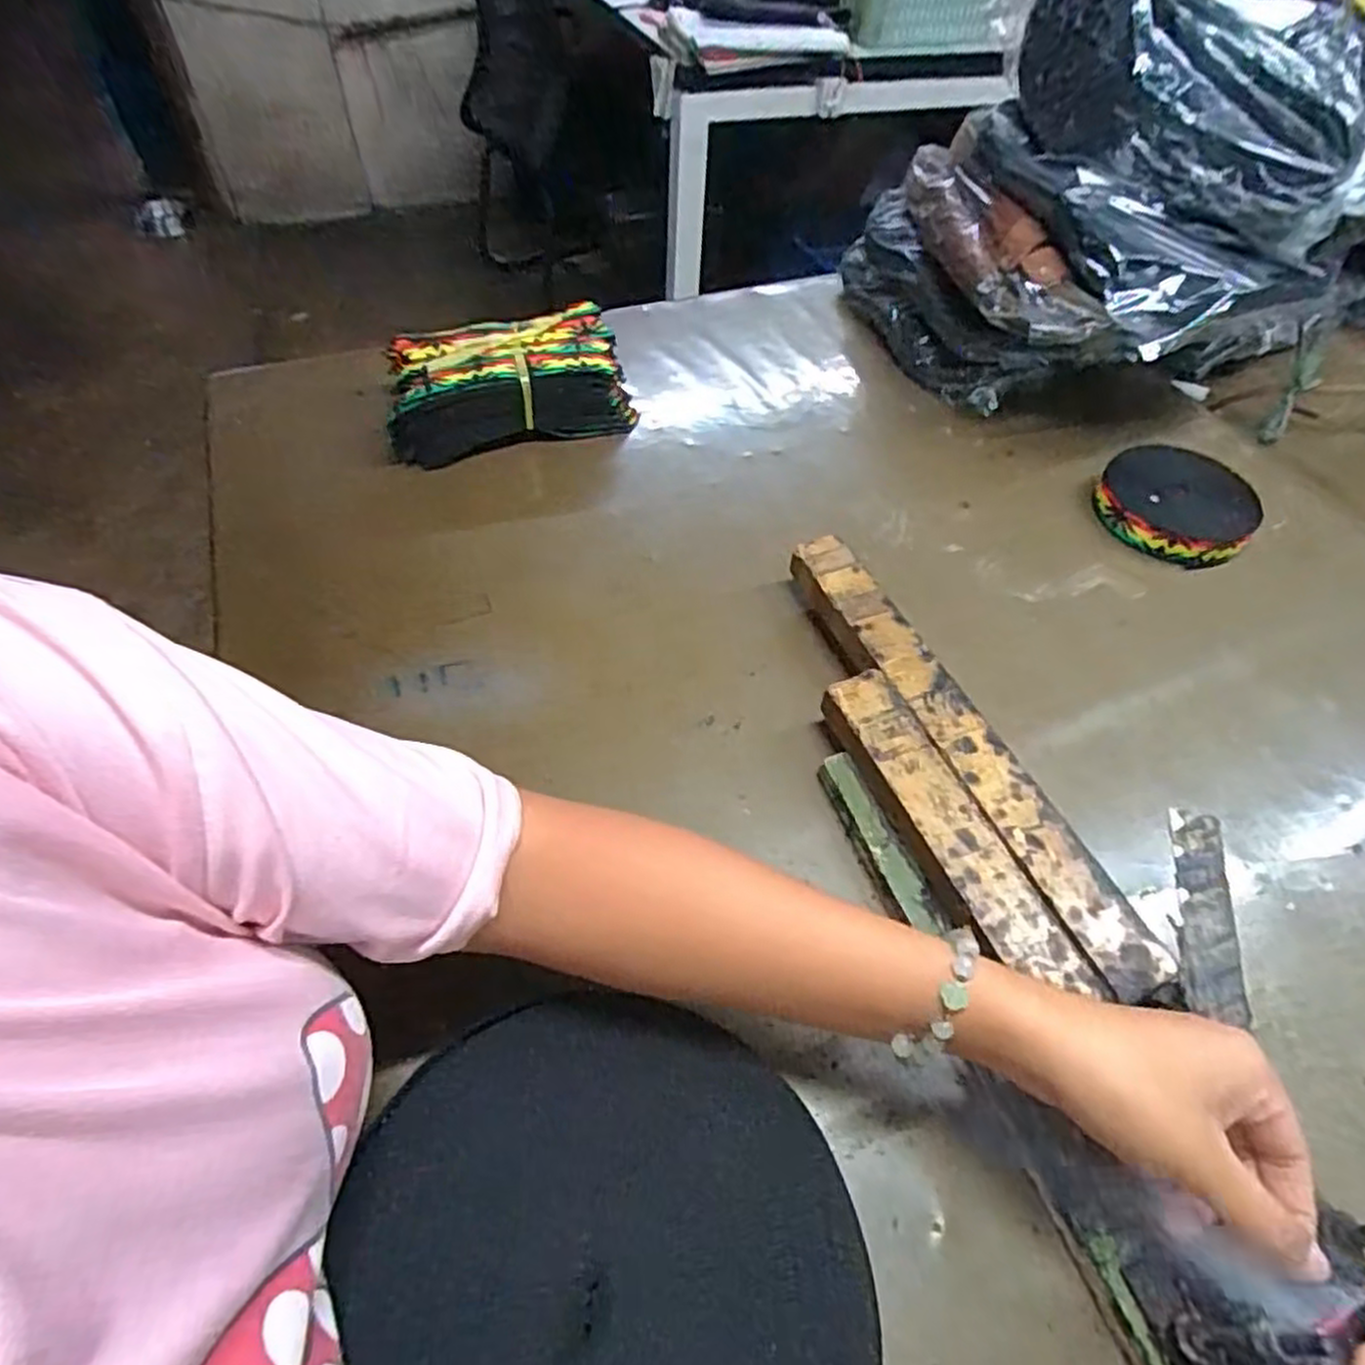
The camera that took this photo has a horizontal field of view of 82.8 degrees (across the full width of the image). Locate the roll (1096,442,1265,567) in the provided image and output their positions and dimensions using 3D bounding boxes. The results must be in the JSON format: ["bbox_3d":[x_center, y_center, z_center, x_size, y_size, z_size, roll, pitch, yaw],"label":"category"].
[{"bbox_3d":[0.401,-0.146,0.625,0.126,0.033,0.112,-36,62,-27],"label":"roll"}]

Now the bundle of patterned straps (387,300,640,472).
[{"bbox_3d":[-0.151,-0.256,0.660,0.200,0.071,0.109,-13,54,-13],"label":"bundle of patterned straps"}]

